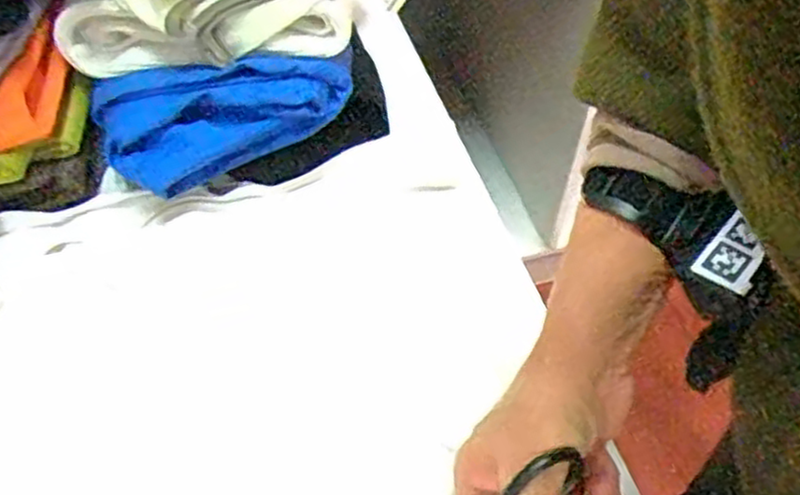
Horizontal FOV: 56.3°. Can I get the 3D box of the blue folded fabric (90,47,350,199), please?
[{"bbox_3d":[-0.119,-0.097,0.515,0.170,0.064,0.079,-16,53,-14],"label":"blue folded fabric"}]

